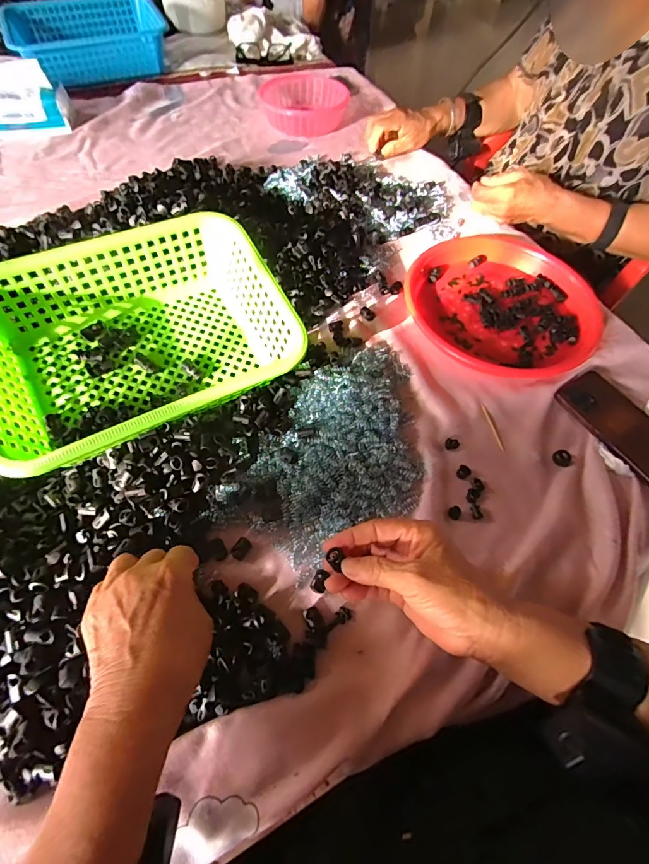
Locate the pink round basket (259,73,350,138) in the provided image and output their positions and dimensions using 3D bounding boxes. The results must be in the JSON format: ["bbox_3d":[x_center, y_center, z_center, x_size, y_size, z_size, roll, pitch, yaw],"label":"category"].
[{"bbox_3d":[-0.041,-0.661,0.803,0.157,0.045,0.177,-11,62,-10],"label":"pink round basket"}]

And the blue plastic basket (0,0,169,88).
[{"bbox_3d":[-0.492,-0.827,0.846,0.299,0.083,0.196,-20,64,-14],"label":"blue plastic basket"}]

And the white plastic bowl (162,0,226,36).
[{"bbox_3d":[-0.328,-1.075,1.002,0.162,0.067,0.169,-9,62,-9],"label":"white plastic bowl"}]

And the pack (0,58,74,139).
[{"bbox_3d":[-0.542,-0.573,0.703,0.169,0.078,0.086,-3,61,-5],"label":"pack"}]

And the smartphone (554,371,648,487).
[{"bbox_3d":[0.351,-0.002,0.462,0.085,0.014,0.166,-30,67,-19],"label":"smartphone"}]

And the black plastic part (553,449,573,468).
[{"bbox_3d":[0.265,0.029,0.445,0.017,0.009,0.019,-37,69,-22],"label":"black plastic part"}]

